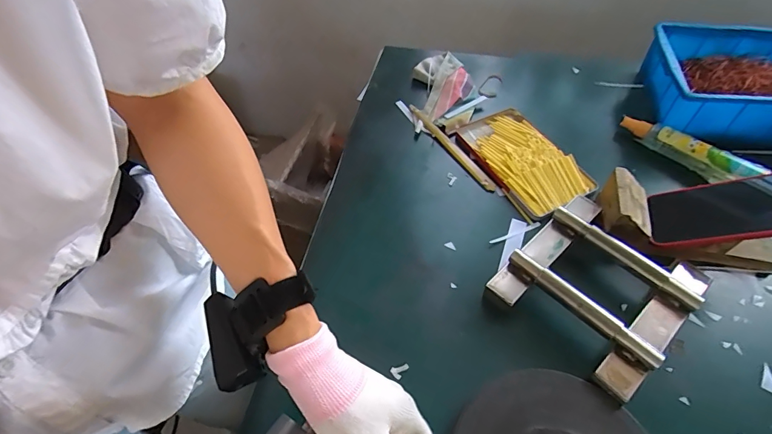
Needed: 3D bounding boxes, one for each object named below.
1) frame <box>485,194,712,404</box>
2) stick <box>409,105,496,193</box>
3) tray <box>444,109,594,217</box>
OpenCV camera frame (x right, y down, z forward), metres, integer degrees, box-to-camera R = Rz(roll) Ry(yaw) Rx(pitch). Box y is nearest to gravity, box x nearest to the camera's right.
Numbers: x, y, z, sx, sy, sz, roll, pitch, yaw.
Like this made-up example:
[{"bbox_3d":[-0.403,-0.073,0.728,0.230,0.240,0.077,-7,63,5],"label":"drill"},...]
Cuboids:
[{"bbox_3d":[0.246,0.074,0.480,0.195,0.040,0.179,-35,60,-24],"label":"frame"},{"bbox_3d":[0.099,-0.112,0.648,0.016,0.011,0.208,-26,57,-19],"label":"stick"},{"bbox_3d":[0.201,-0.089,0.625,0.117,0.020,0.204,-24,56,-17],"label":"tray"}]

